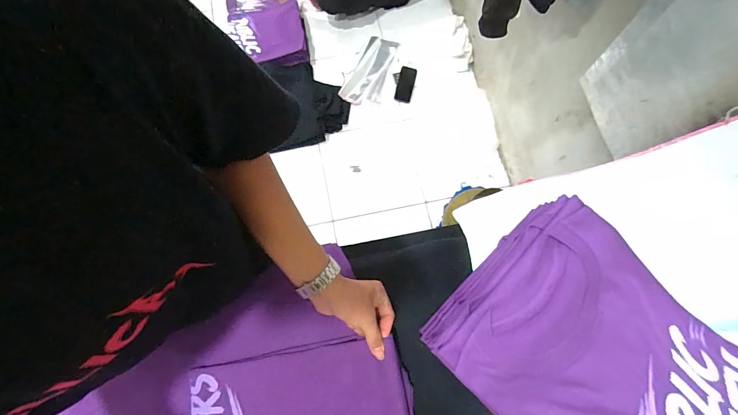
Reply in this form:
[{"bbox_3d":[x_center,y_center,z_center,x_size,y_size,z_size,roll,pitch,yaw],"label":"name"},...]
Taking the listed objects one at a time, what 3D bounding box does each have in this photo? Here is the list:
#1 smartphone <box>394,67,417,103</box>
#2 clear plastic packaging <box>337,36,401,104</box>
[{"bbox_3d":[0.168,-0.559,1.612,0.072,0.016,0.162,14,91,4],"label":"smartphone"},{"bbox_3d":[0.001,-0.644,1.668,0.184,0.055,0.373,17,76,5],"label":"clear plastic packaging"}]

